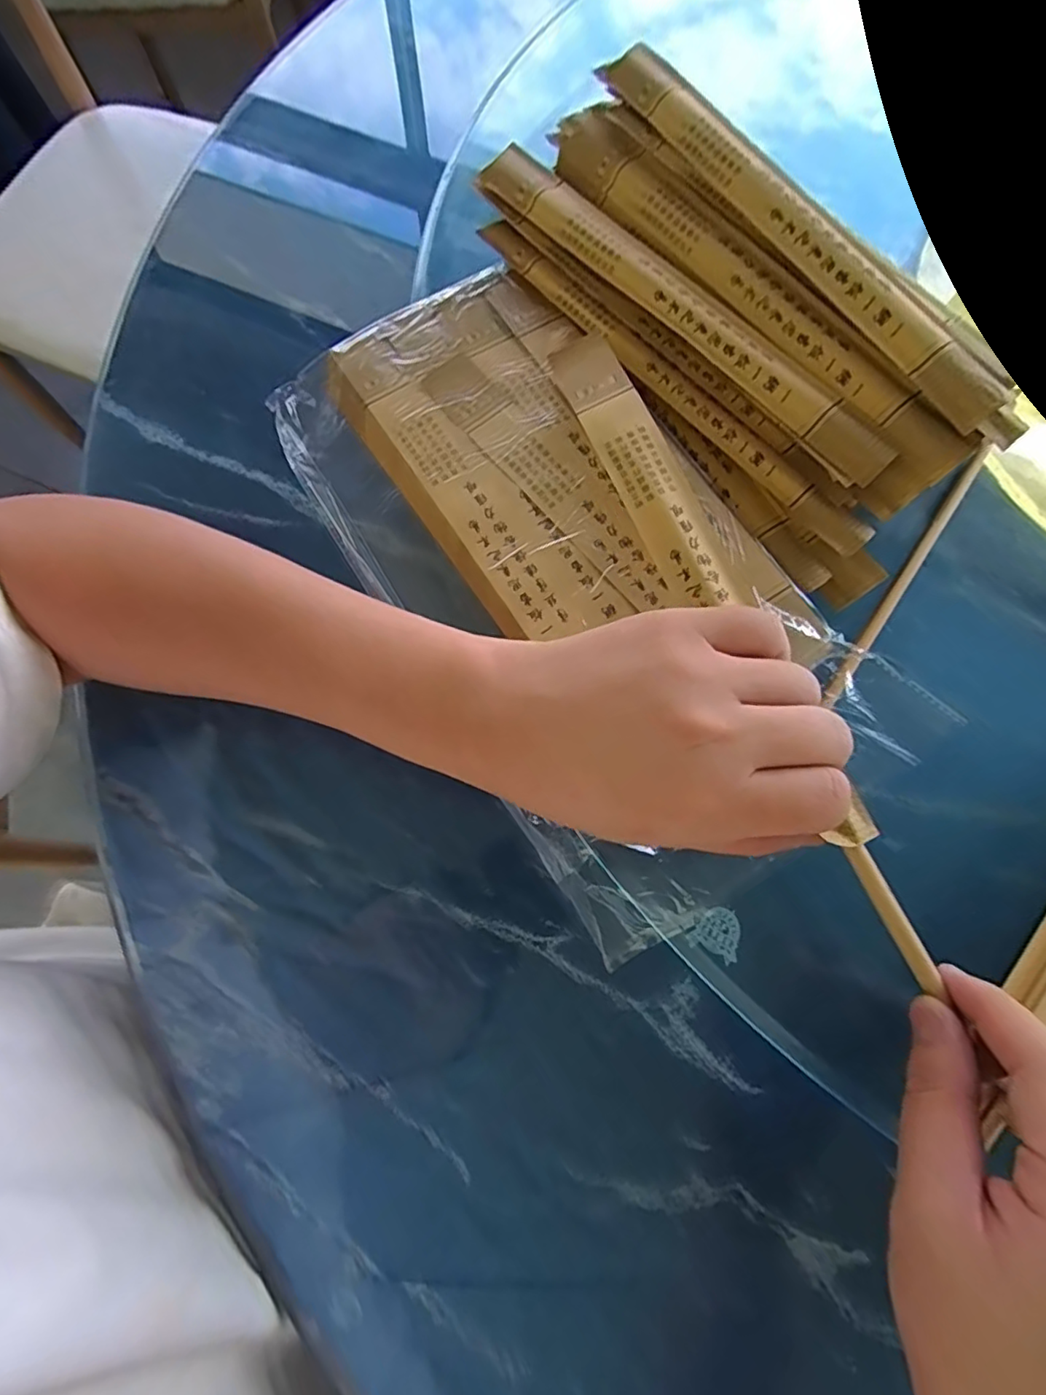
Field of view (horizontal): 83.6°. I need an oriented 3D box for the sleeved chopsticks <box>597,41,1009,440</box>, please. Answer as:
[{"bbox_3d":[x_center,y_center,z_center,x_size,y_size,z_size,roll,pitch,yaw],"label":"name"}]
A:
[{"bbox_3d":[0.127,-0.225,0.277,0.022,0.016,0.257,-34,78,-10],"label":"sleeved chopsticks"}]

